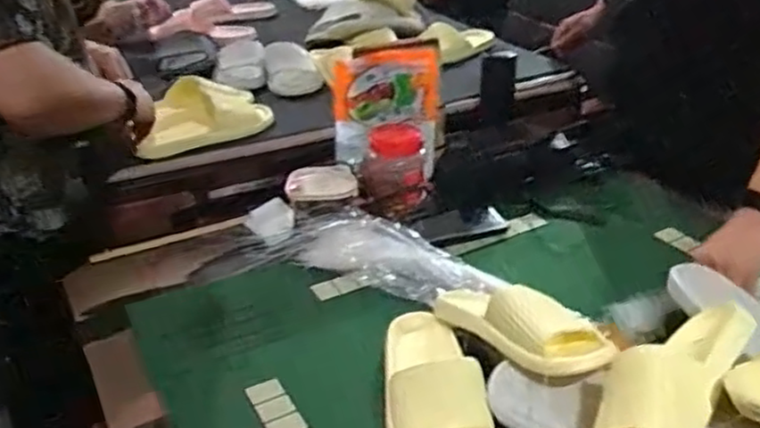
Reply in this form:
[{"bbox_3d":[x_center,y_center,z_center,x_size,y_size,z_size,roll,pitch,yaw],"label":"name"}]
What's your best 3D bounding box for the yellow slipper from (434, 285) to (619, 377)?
[{"bbox_3d":[0.146,0.109,0.785,0.083,0.064,0.246,-21,17,-31],"label":"yellow slipper"}]

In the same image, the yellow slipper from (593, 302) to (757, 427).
[{"bbox_3d":[0.260,0.154,0.622,0.078,0.078,0.237,25,53,37],"label":"yellow slipper"}]

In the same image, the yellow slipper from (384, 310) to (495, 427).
[{"bbox_3d":[0.058,0.183,0.769,0.105,0.058,0.254,-3,30,-3],"label":"yellow slipper"}]

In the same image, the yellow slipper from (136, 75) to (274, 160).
[{"bbox_3d":[-0.300,-0.164,1.195,0.226,0.097,0.148,-8,31,-12],"label":"yellow slipper"}]

